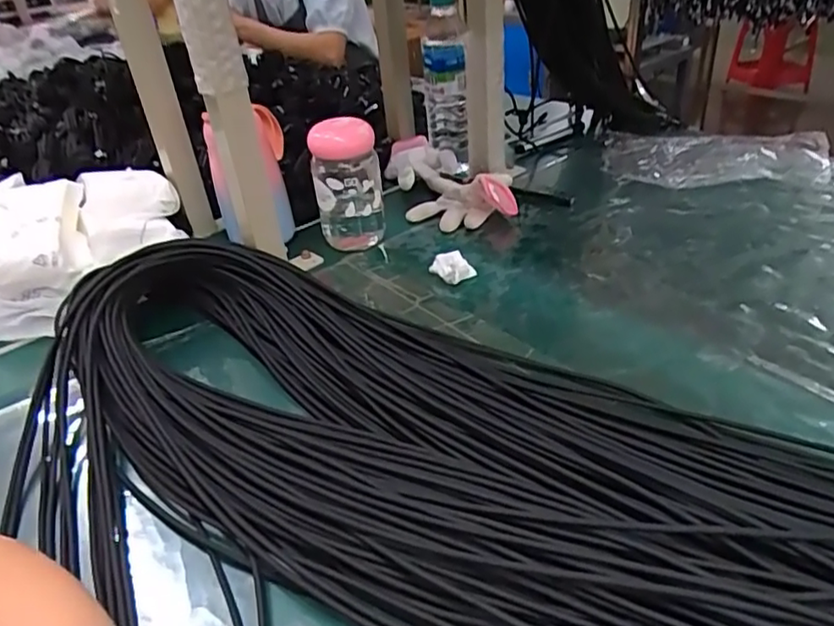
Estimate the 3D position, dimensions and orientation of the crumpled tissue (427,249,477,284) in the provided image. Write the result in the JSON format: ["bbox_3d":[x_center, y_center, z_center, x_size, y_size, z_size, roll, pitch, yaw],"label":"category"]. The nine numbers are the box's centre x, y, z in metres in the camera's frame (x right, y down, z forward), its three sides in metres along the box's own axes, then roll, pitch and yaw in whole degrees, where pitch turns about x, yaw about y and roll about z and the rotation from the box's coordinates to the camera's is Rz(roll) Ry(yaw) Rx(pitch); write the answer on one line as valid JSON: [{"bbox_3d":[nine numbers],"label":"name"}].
[{"bbox_3d":[0.035,-0.043,0.600,0.043,0.026,0.021,-10,34,-7],"label":"crumpled tissue"}]

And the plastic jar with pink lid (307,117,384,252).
[{"bbox_3d":[-0.073,-0.133,0.645,0.070,0.133,0.067,-7,33,-2],"label":"plastic jar with pink lid"}]

